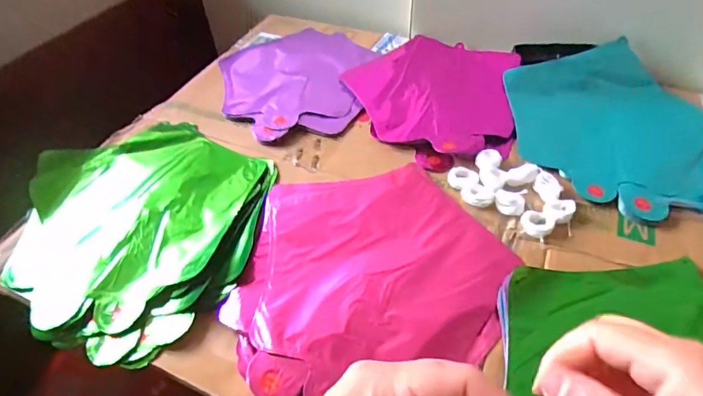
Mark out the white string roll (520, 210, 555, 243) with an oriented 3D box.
[{"bbox_3d":[0.179,0.025,0.429,0.030,0.009,0.032,-2,48,2],"label":"white string roll"}]

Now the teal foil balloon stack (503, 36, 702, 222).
[{"bbox_3d":[0.306,-0.092,0.513,0.217,0.023,0.261,2,49,5],"label":"teal foil balloon stack"}]

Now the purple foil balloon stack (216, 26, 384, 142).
[{"bbox_3d":[-0.074,-0.174,0.636,0.212,0.020,0.275,-12,49,-7],"label":"purple foil balloon stack"}]

